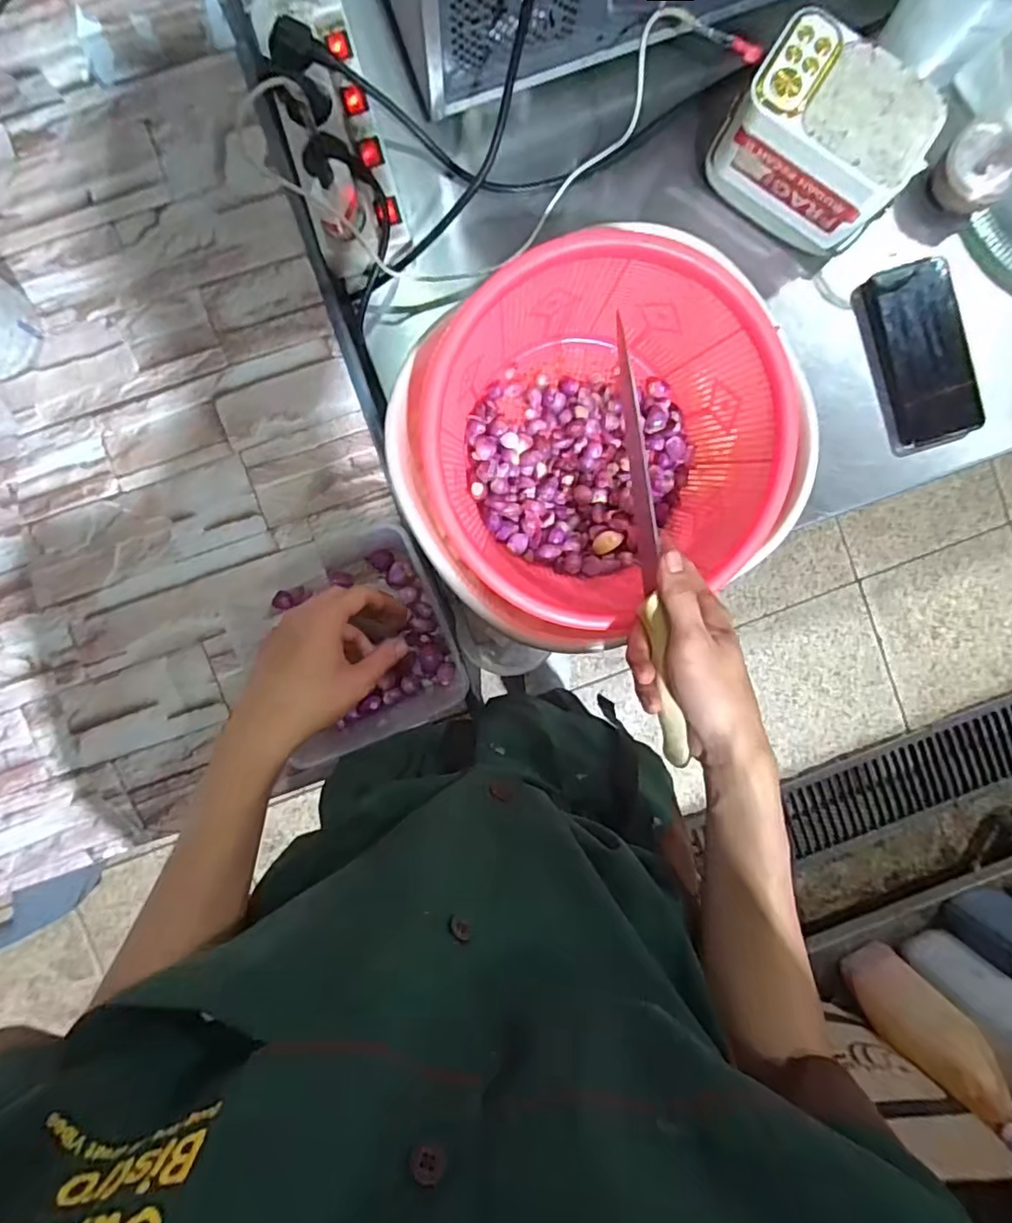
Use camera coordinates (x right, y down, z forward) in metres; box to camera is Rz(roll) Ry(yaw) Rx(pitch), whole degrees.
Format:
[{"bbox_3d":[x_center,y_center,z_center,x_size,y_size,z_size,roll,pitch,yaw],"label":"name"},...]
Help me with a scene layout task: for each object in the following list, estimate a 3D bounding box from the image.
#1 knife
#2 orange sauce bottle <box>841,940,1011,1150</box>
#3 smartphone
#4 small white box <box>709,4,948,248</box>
[{"bbox_3d":[0.096,-0.039,0.393,0.011,0.021,0.295,-9,94,-3],"label":"knife"},{"bbox_3d":[0.812,0.809,1.130,0.132,0.326,0.135,-43,94,0],"label":"orange sauce bottle"},{"bbox_3d":[0.391,-0.240,0.555,0.083,0.009,0.166,-18,98,11],"label":"smartphone"},{"bbox_3d":[0.269,-0.403,0.504,0.149,0.114,0.092,31,91,-4],"label":"small white box"}]

